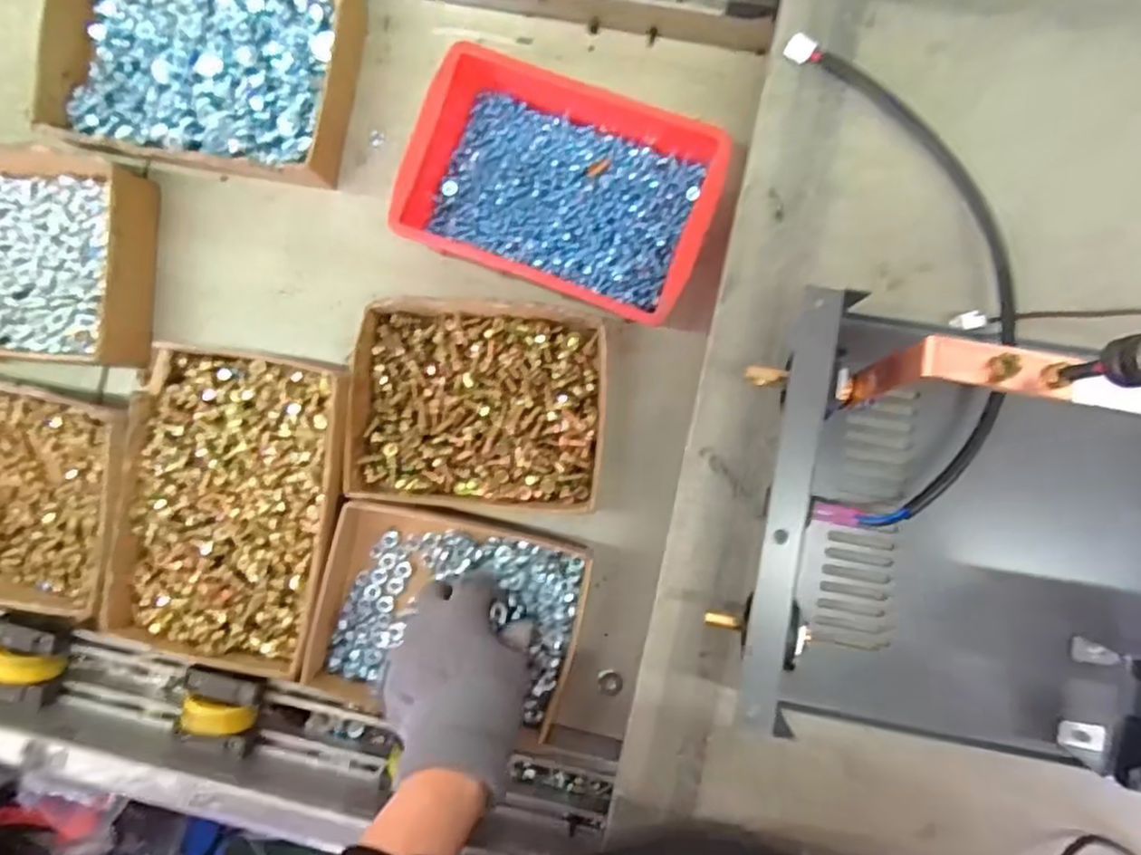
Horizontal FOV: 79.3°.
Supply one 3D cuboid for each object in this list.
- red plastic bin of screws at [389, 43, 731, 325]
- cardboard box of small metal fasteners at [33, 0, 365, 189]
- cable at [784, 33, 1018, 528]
[{"bbox_3d":[-0.002,-0.167,0.473,0.203,0.063,0.147,20,91,5],"label":"red plastic bin of screws"},{"bbox_3d":[-0.266,-0.265,0.504,0.215,0.045,0.156,11,90,4],"label":"cardboard box of small metal fasteners"},{"bbox_3d":[0.195,-0.089,0.396,0.115,0.029,0.287,-3,89,4],"label":"cable"}]

